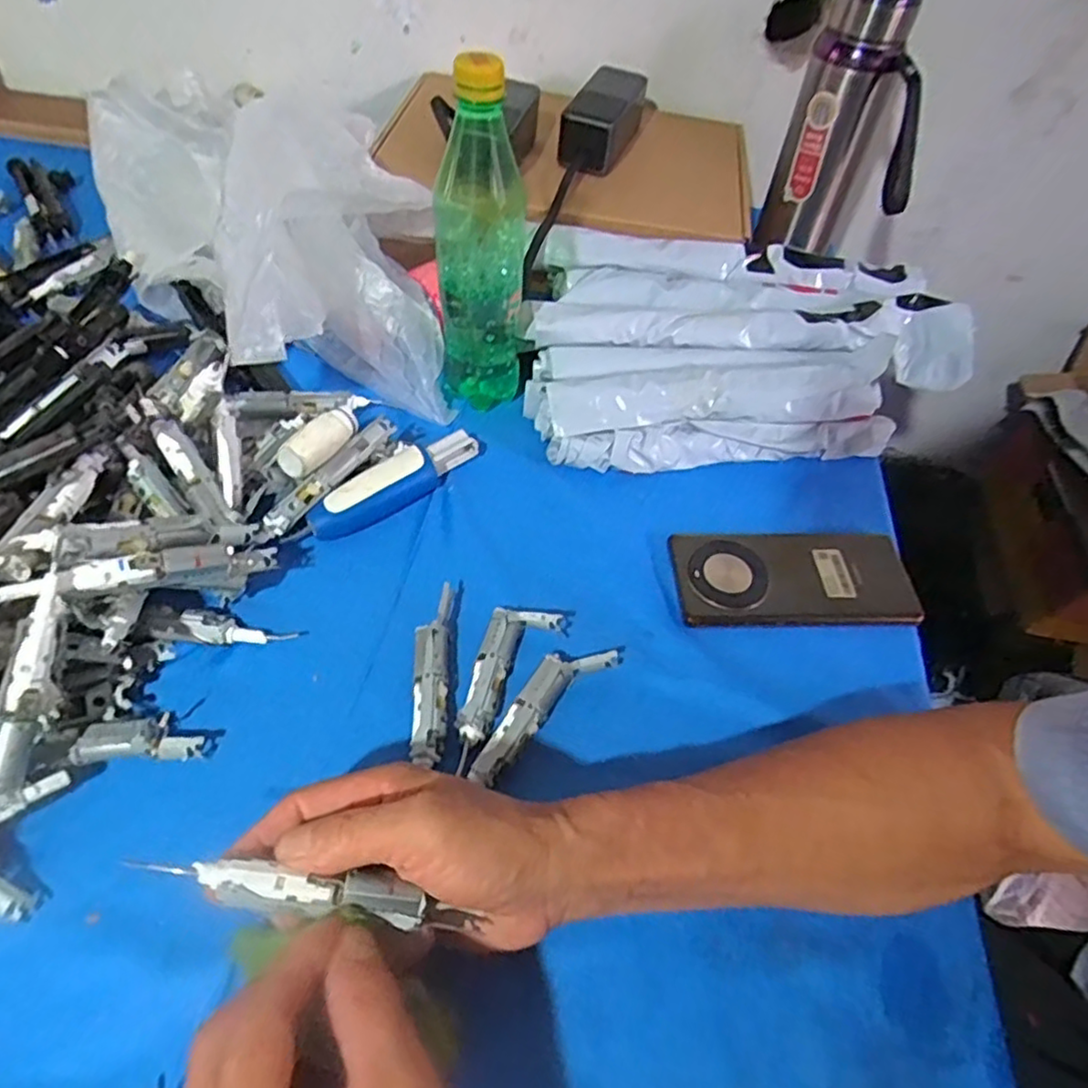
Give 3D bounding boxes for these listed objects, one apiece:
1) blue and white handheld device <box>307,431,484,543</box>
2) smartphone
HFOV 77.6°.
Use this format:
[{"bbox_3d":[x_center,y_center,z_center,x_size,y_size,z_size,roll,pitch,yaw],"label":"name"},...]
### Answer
[{"bbox_3d":[-0.104,-0.045,0.485,0.131,0.030,0.032,-35,62,-27],"label":"blue and white handheld device"},{"bbox_3d":[0.172,0.023,0.472,0.160,0.013,0.074,1,52,-4],"label":"smartphone"}]

